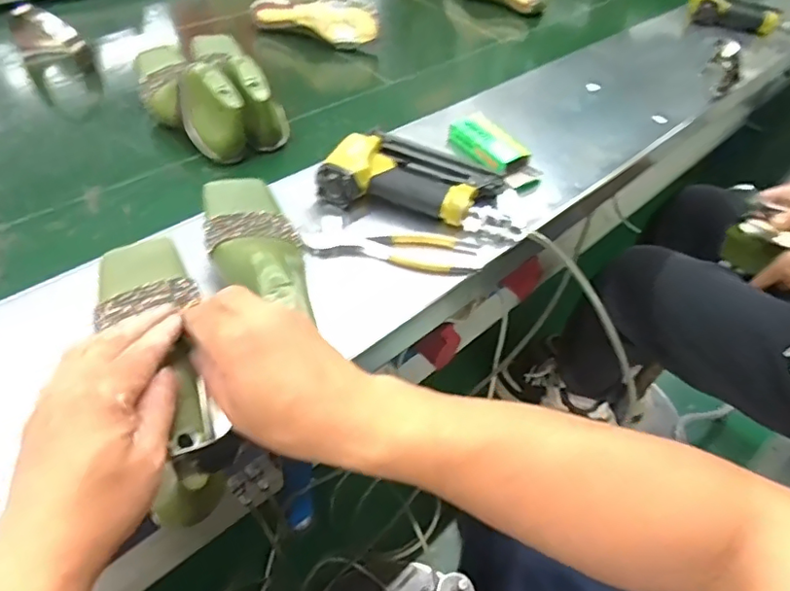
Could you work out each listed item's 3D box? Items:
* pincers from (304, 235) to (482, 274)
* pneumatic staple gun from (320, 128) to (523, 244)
[{"bbox_3d":[0.001,-0.051,0.598,0.179,0.025,0.045,4,46,-3],"label":"pincers"},{"bbox_3d":[0.035,-0.140,0.668,0.231,0.053,0.120,11,47,3],"label":"pneumatic staple gun"}]

